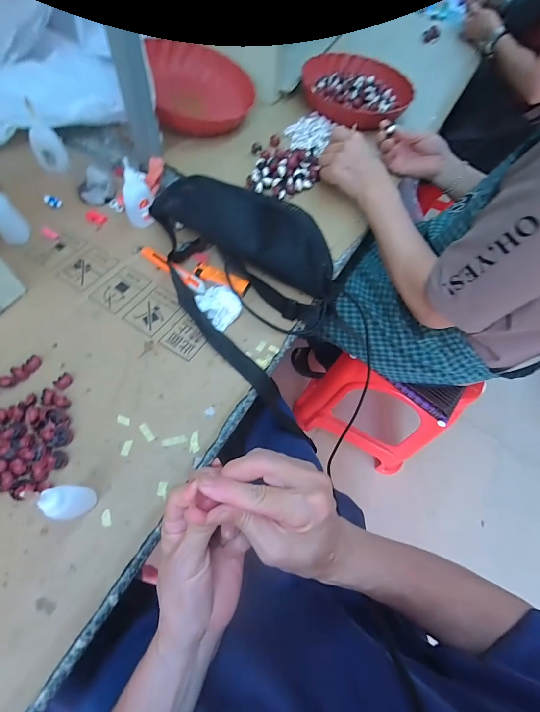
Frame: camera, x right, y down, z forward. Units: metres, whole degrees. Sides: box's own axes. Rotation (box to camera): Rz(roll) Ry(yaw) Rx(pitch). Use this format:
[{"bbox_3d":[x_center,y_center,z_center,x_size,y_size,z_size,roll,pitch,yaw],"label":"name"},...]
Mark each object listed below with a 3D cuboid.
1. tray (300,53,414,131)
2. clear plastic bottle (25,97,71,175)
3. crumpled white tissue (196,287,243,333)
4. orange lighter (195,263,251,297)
[{"bbox_3d":[0.190,-0.586,0.721,0.238,0.050,0.217,30,63,8],"label":"tray"},{"bbox_3d":[-0.350,-0.333,0.512,0.044,0.089,0.034,-29,69,-20],"label":"clear plastic bottle"},{"bbox_3d":[-0.070,-0.070,0.442,0.049,0.015,0.064,-36,73,-23],"label":"crumpled white tissue"},{"bbox_3d":[-0.068,-0.111,0.465,0.078,0.010,0.026,27,62,6],"label":"orange lighter"}]

